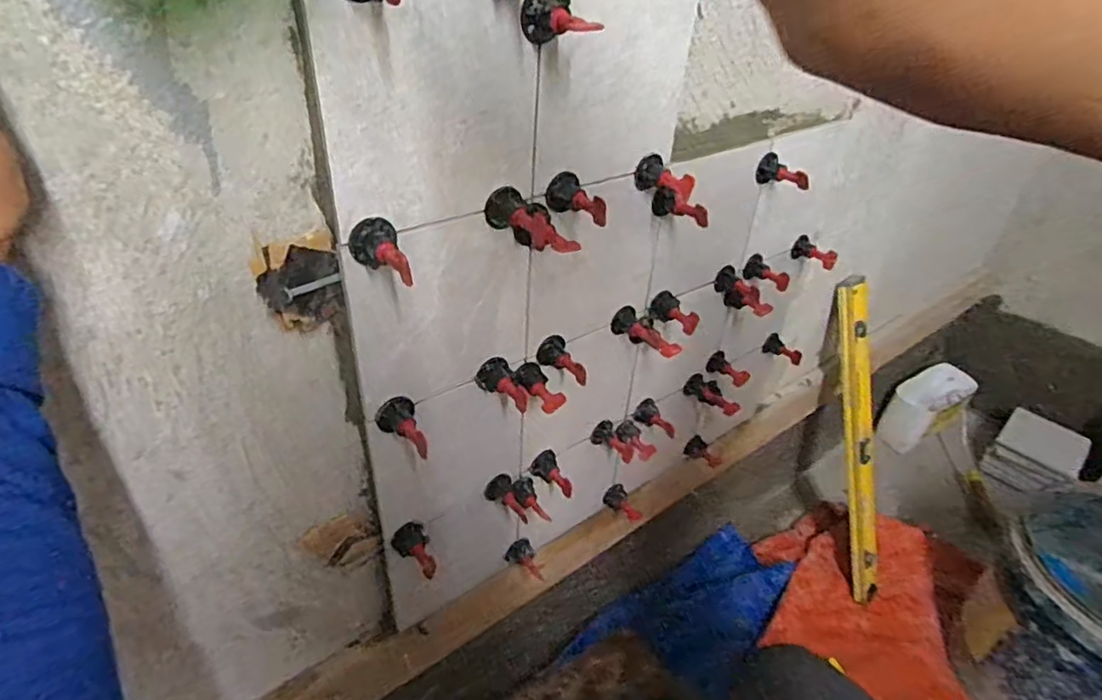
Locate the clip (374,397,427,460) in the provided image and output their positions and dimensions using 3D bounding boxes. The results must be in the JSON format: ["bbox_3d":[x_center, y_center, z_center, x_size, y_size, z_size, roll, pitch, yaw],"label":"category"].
[{"bbox_3d":[-0.113,0.060,0.470,0.030,0.028,0.045,-12,40,-22],"label":"clip"}]

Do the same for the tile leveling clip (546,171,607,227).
[{"bbox_3d":[0.019,-0.112,0.462,0.028,0.027,0.050,-16,41,-25],"label":"tile leveling clip"}]

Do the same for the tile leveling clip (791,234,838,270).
[{"bbox_3d":[0.322,-0.119,0.758,0.051,0.028,0.026,31,44,31],"label":"tile leveling clip"}]

